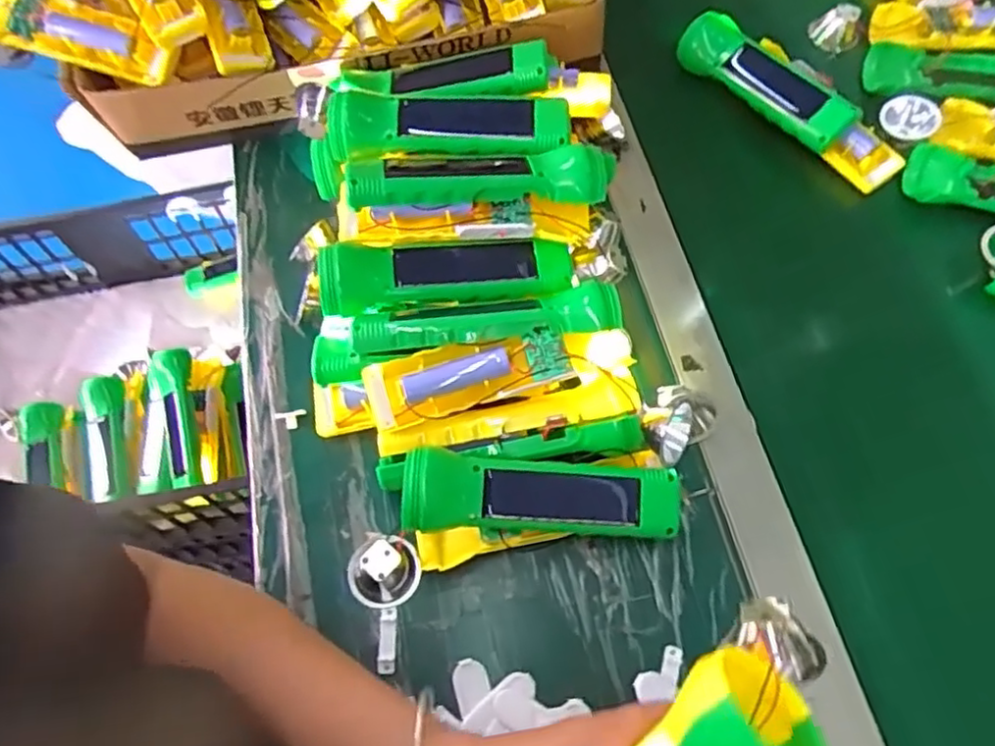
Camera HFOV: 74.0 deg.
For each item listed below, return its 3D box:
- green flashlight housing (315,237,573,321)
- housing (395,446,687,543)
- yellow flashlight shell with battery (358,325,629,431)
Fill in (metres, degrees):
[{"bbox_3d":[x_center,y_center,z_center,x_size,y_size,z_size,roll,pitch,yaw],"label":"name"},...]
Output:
[{"bbox_3d":[-0.034,-0.066,0.440,0.165,0.039,0.051,-8,64,-3],"label":"green flashlight housing"},{"bbox_3d":[0.025,0.074,0.404,0.164,0.026,0.048,1,82,-2],"label":"housing"},{"bbox_3d":[0.003,-0.001,0.416,0.171,0.032,0.039,-10,65,-4],"label":"yellow flashlight shell with battery"}]

